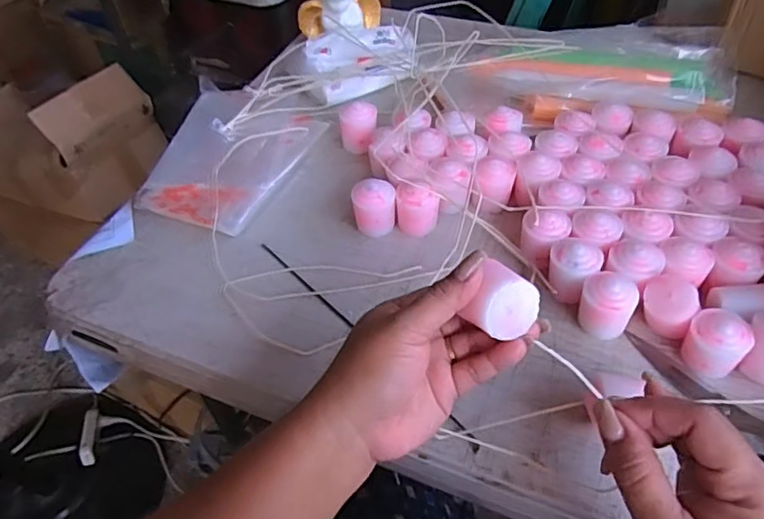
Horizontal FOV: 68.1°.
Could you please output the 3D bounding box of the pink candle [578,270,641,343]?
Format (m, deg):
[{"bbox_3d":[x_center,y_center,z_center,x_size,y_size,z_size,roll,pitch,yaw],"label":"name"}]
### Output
[{"bbox_3d":[0.167,0.031,0.417,0.037,0.042,0.038,-3,49,3],"label":"pink candle"}]

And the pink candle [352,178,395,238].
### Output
[{"bbox_3d":[-0.006,-0.042,0.489,0.035,0.046,0.031,-6,49,1],"label":"pink candle"}]

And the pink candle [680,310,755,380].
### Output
[{"bbox_3d":[0.231,0.057,0.391,0.037,0.038,0.035,-3,49,3],"label":"pink candle"}]

